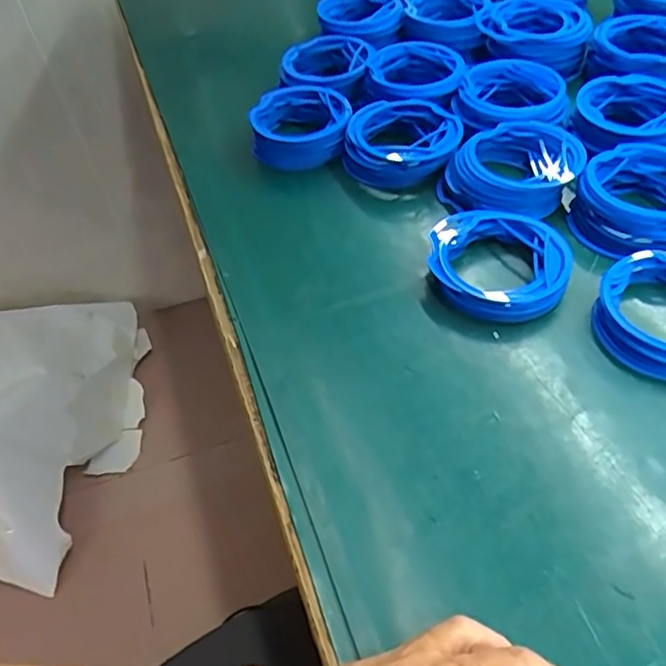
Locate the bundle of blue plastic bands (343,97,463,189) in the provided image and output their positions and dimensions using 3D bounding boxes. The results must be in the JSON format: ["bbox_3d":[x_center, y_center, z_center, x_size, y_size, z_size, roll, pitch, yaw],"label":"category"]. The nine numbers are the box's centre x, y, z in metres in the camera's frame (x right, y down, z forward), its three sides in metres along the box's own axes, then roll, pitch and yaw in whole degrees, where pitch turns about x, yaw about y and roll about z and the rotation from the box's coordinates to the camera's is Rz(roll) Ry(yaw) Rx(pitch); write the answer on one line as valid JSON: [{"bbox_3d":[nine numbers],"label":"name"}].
[{"bbox_3d":[0.064,-0.173,0.566,0.104,0.043,0.093,5,50,9],"label":"bundle of blue plastic bands"}]

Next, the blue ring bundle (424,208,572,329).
[{"bbox_3d":[0.124,-0.052,0.464,0.099,0.032,0.096,-11,49,-5],"label":"blue ring bundle"}]

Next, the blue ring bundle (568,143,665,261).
[{"bbox_3d":[0.244,-0.105,0.491,0.104,0.041,0.095,-2,49,3],"label":"blue ring bundle"}]

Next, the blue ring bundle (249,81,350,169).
[{"bbox_3d":[-0.031,-0.201,0.590,0.095,0.036,0.096,-2,49,3],"label":"blue ring bundle"}]

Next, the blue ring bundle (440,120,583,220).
[{"bbox_3d":[0.152,-0.140,0.526,0.115,0.036,0.093,9,50,13],"label":"blue ring bundle"}]

